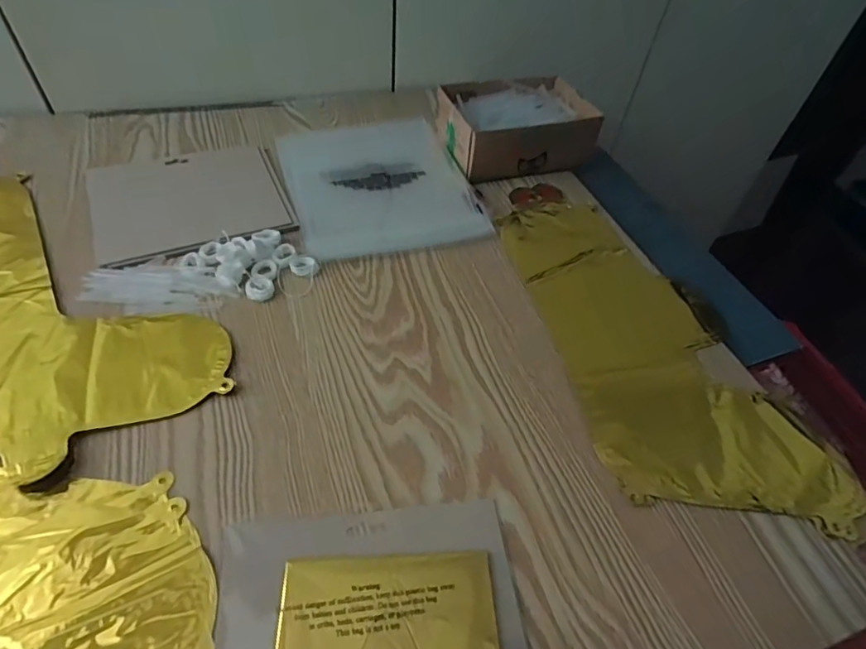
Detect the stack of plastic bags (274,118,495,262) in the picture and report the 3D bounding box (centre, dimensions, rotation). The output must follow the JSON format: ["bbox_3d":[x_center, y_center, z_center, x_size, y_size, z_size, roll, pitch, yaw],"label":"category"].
[{"bbox_3d":[-0.071,-0.181,0.635,0.207,0.013,0.257,-12,52,-15],"label":"stack of plastic bags"}]

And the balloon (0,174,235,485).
[{"bbox_3d":[-0.370,-0.038,0.481,0.230,0.008,0.396,-27,58,-25],"label":"balloon"}]

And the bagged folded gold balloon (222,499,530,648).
[{"bbox_3d":[-0.035,0.198,0.328,0.189,0.013,0.161,-3,51,-9],"label":"bagged folded gold balloon"}]

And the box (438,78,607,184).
[{"bbox_3d":[0.112,-0.271,0.698,0.198,0.062,0.144,-13,53,-17],"label":"box"}]

